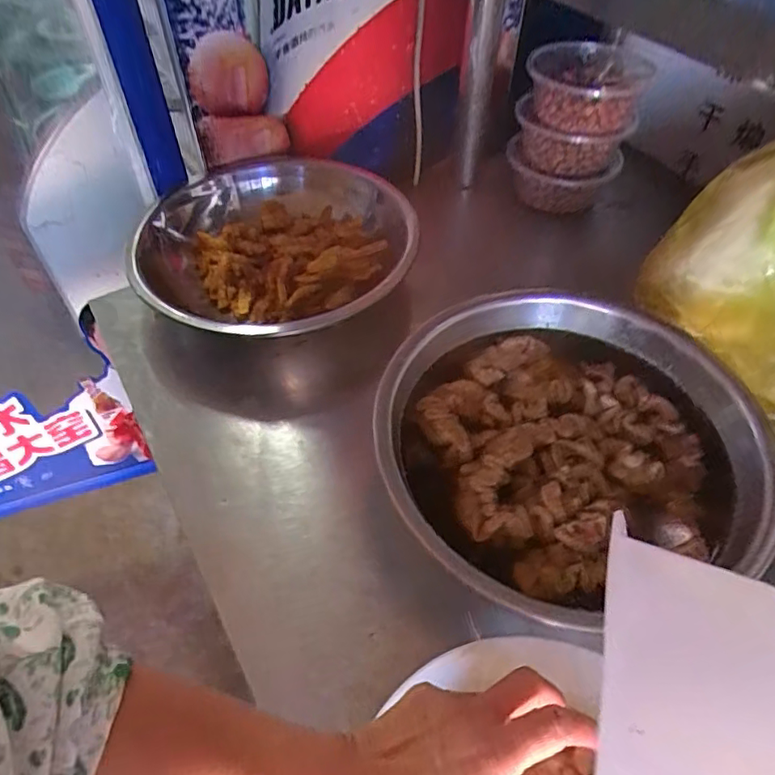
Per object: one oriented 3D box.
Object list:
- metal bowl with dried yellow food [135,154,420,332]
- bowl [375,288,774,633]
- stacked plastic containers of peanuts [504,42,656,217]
[{"bbox_3d":[-0.137,-0.147,0.637,0.303,0.088,0.284,-2,52,2],"label":"metal bowl with dried yellow food"},{"bbox_3d":[0.145,0.043,0.472,0.292,0.080,0.273,-2,52,2],"label":"bowl"},{"bbox_3d":[0.243,-0.347,0.743,0.140,0.162,0.145,10,53,11],"label":"stacked plastic containers of peanuts"}]

